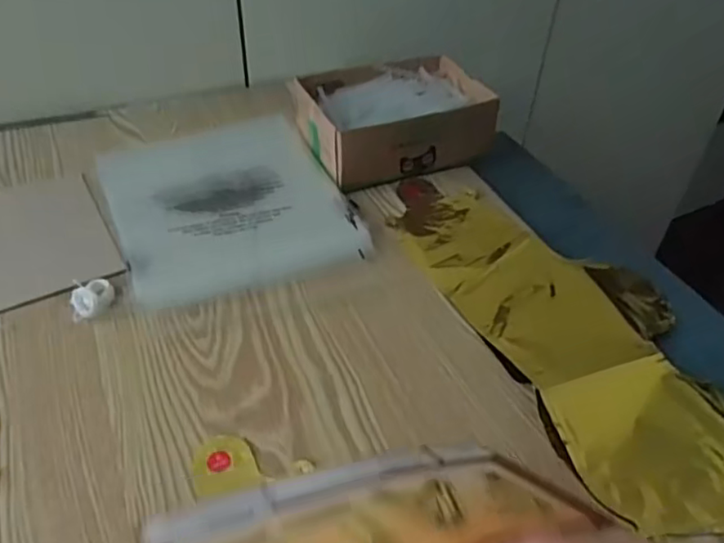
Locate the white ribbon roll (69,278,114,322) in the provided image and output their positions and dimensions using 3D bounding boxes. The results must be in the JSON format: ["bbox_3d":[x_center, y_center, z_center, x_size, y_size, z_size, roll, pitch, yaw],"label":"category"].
[{"bbox_3d":[-0.219,0.021,0.512,0.032,0.013,0.035,1,43,-1],"label":"white ribbon roll"}]

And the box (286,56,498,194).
[{"bbox_3d":[0.032,-0.164,0.680,0.190,0.066,0.143,-18,46,-21],"label":"box"}]

